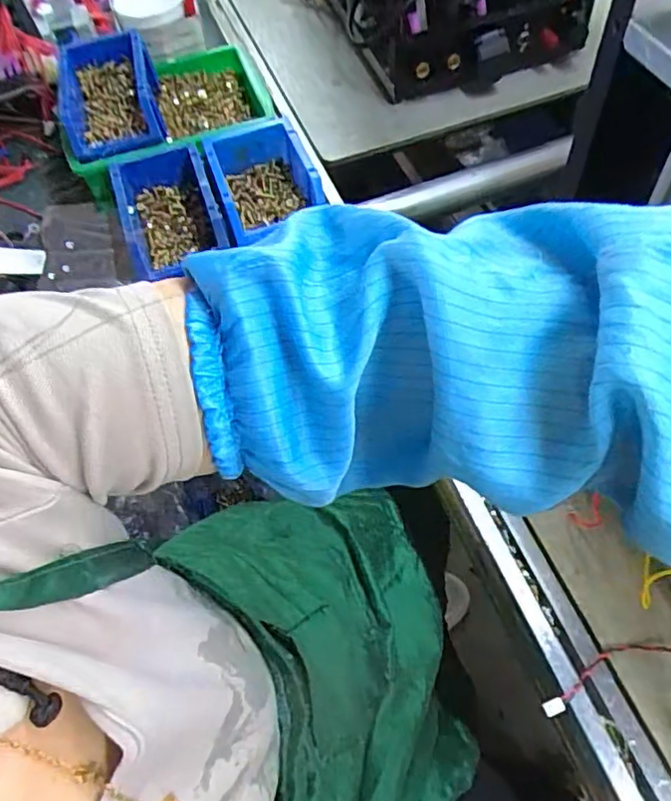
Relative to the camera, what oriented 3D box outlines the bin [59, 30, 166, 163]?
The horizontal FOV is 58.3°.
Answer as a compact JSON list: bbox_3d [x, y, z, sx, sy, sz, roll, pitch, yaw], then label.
[{"bbox_3d":[-0.275,-0.375,0.723,0.111,0.052,0.199,-15,59,-4],"label":"bin"}]

